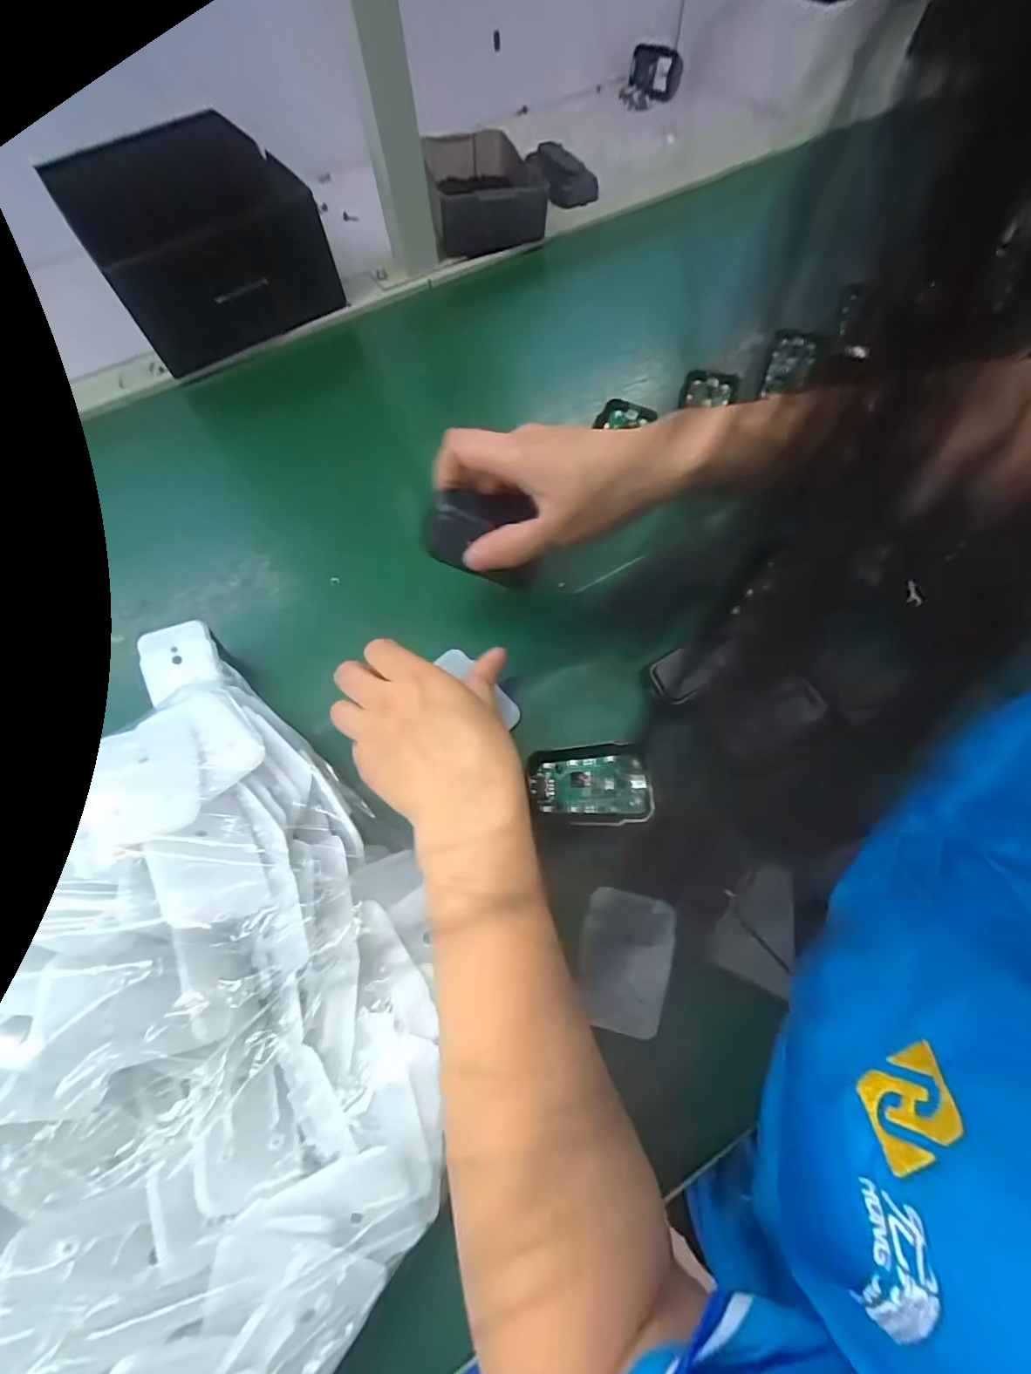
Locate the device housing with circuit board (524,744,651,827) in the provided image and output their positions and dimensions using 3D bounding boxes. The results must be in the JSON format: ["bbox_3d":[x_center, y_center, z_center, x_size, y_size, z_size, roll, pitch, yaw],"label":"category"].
[{"bbox_3d":[0.042,0.056,0.282,0.066,0.012,0.044,-9,68,14],"label":"device housing with circuit board"}]

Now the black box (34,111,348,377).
[{"bbox_3d":[-0.298,-0.418,0.477,0.178,0.097,0.195,-34,71,-12],"label":"black box"}]

